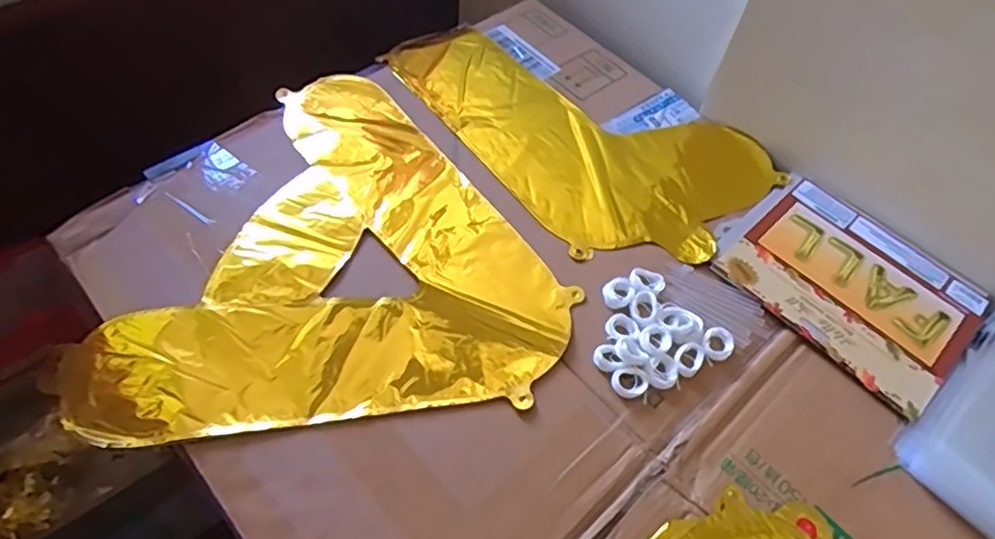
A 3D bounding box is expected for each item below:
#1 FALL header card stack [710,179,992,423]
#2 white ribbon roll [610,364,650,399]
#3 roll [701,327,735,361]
[{"bbox_3d":[0.314,0.011,0.548,0.166,0.005,0.190,-37,67,-25],"label":"FALL header card stack"},{"bbox_3d":[0.101,0.086,0.475,0.025,0.006,0.026,2,57,-3],"label":"white ribbon roll"},{"bbox_3d":[0.177,0.060,0.502,0.025,0.006,0.028,41,63,20],"label":"roll"}]

